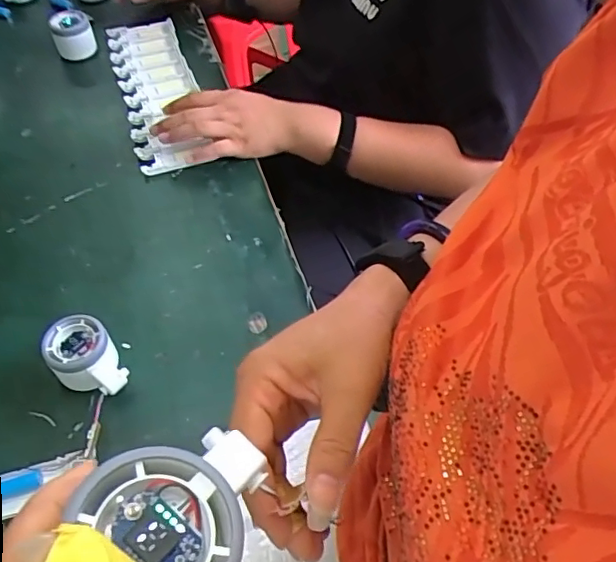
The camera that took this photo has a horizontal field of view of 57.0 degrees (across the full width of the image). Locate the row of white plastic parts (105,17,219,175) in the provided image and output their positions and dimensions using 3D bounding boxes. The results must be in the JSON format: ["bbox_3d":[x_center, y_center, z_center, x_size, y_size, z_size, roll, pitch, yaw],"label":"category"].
[{"bbox_3d":[-0.215,-0.275,0.811,0.103,0.033,0.317,-17,55,-10],"label":"row of white plastic parts"}]

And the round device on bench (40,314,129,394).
[{"bbox_3d":[-0.212,0.079,0.543,0.062,0.049,0.084,-30,58,-19],"label":"round device on bench"}]

